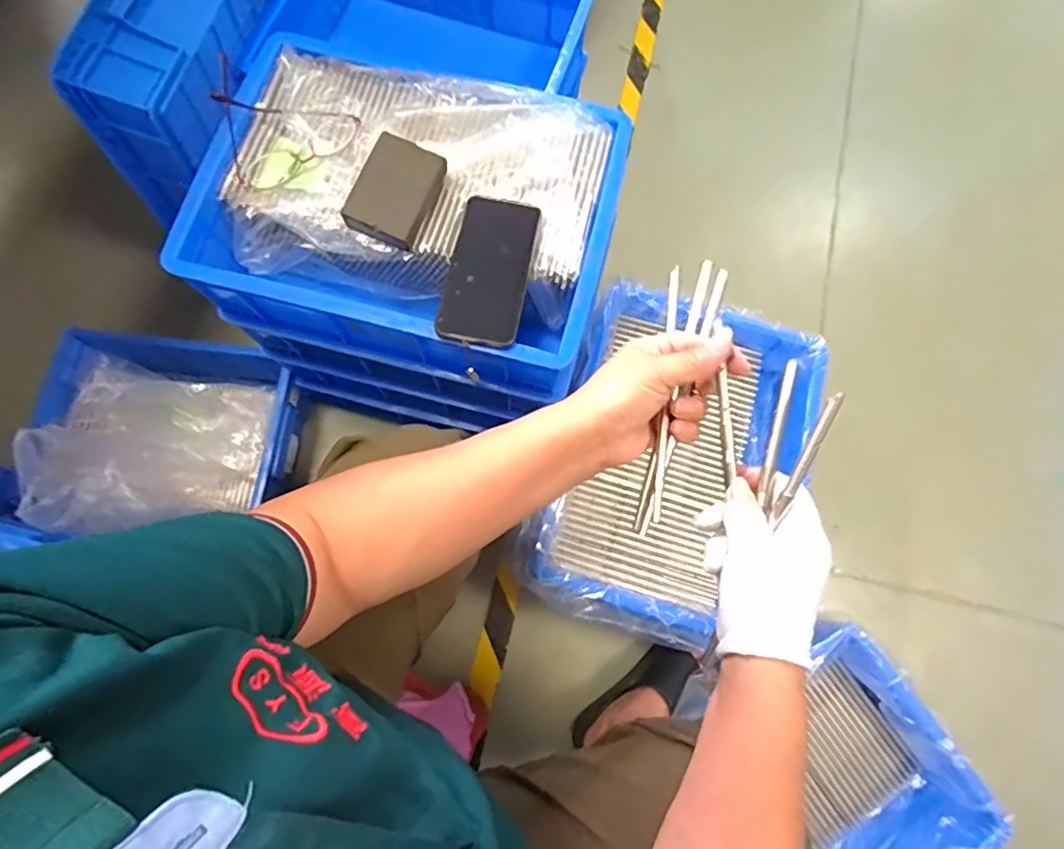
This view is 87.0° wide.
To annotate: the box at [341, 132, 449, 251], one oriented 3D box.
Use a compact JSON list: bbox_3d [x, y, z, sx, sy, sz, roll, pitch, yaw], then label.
[{"bbox_3d":[-0.136,-0.233,0.563,0.071,0.030,0.098,23,76,5],"label":"box"}]

